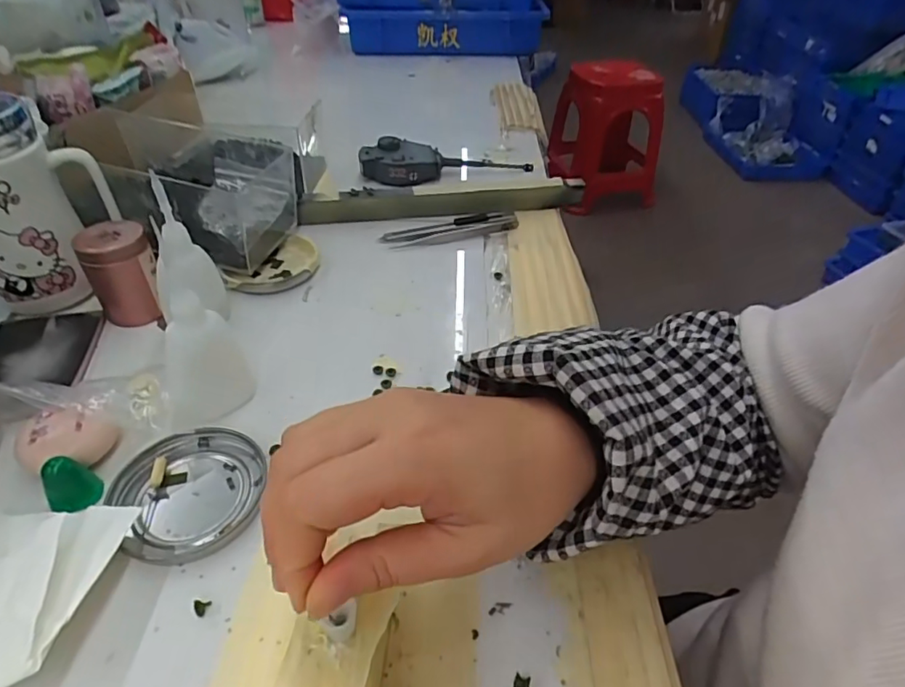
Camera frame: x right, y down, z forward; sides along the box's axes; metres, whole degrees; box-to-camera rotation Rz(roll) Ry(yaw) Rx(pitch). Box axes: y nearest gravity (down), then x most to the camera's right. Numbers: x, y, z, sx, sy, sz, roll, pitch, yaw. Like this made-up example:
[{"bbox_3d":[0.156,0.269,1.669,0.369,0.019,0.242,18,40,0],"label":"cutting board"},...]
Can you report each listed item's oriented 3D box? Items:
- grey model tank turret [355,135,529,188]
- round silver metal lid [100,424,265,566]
[{"bbox_3d":[-0.005,-0.204,0.605,0.188,0.033,0.047,-9,42,-11],"label":"grey model tank turret"},{"bbox_3d":[-0.138,0.079,0.295,0.074,0.010,0.072,2,41,-2],"label":"round silver metal lid"}]

